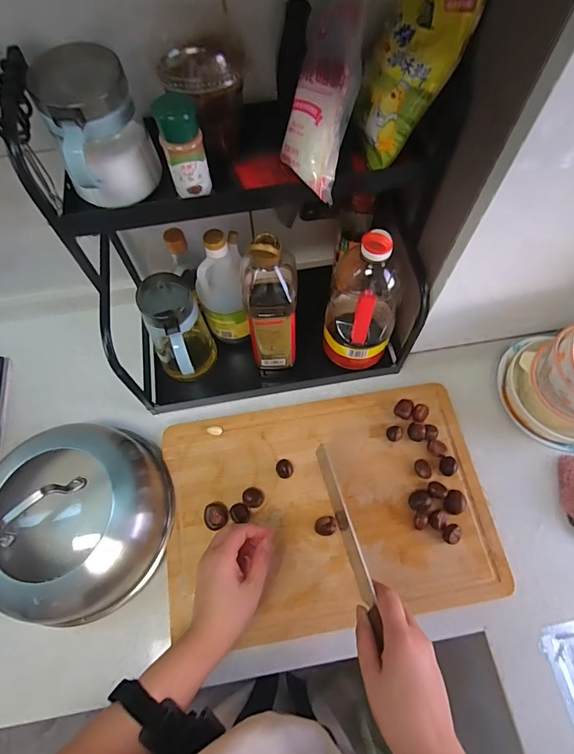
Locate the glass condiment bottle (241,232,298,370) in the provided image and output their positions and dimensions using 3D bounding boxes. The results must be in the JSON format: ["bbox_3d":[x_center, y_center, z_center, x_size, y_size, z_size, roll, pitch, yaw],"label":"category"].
[{"bbox_3d":[-0.020,-0.099,0.538,0.062,0.240,0.093,-3,67,0],"label":"glass condiment bottle"}]

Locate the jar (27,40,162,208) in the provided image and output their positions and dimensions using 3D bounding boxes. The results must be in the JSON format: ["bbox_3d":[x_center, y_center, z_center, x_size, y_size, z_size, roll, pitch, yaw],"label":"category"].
[{"bbox_3d":[-0.177,-0.229,0.387,0.085,0.101,0.100,-25,69,-9],"label":"jar"}]

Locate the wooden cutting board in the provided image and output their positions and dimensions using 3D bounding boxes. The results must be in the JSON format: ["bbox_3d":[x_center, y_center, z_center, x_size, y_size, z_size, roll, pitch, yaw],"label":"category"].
[{"bbox_3d":[0.054,0.172,0.567,0.430,0.026,0.298,-10,69,-4],"label":"wooden cutting board"}]

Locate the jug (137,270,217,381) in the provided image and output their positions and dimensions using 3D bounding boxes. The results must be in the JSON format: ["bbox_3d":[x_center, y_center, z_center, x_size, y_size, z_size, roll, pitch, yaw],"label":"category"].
[{"bbox_3d":[-0.158,-0.057,0.603,0.086,0.152,0.125,-11,67,-4],"label":"jug"}]

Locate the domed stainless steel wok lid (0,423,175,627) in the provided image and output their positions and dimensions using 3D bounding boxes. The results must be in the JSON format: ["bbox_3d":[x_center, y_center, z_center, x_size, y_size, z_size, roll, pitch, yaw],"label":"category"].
[{"bbox_3d":[-0.271,0.178,0.521,0.221,0.113,0.243,0,67,1],"label":"domed stainless steel wok lid"}]

